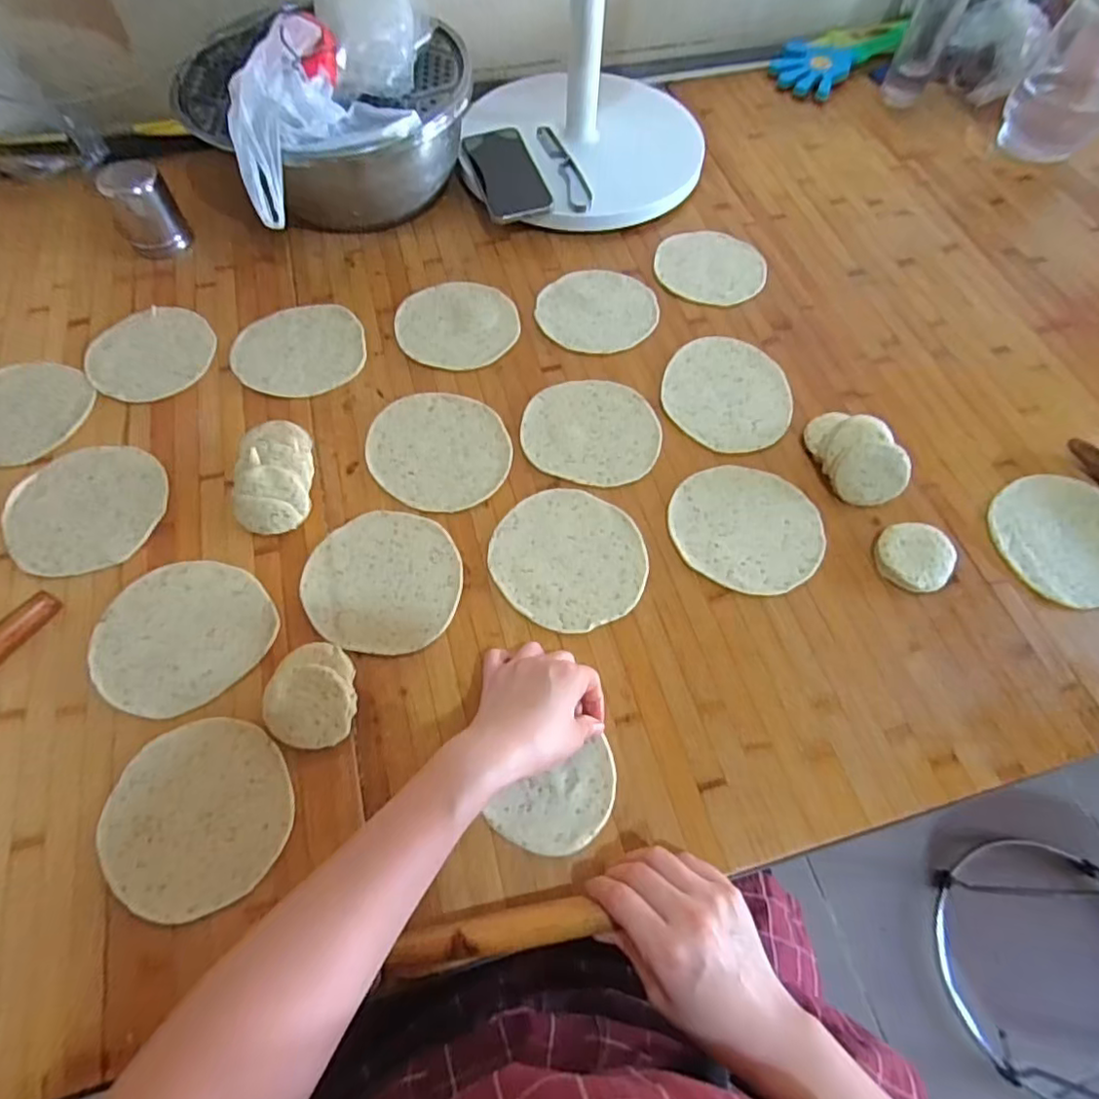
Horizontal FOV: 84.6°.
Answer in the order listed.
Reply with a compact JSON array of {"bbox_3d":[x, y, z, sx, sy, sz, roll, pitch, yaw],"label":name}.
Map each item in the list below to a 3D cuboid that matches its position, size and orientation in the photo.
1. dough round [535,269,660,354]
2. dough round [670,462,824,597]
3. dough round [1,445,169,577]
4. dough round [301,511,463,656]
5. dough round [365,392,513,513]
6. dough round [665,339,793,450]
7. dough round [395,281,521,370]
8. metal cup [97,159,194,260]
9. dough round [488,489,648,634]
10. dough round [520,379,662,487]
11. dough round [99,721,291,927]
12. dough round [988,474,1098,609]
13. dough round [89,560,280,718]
[{"bbox_3d":[0.053,-0.267,0.669,0.128,0.005,0.121,1,64,-1],"label":"dough round"},{"bbox_3d":[0.177,-0.021,0.545,0.134,0.005,0.120,23,65,9],"label":"dough round"},{"bbox_3d":[-0.420,-0.040,0.547,0.132,0.005,0.128,1,64,-1],"label":"dough round"},{"bbox_3d":[-0.144,0.025,0.521,0.133,0.004,0.126,1,64,-1],"label":"dough round"},{"bbox_3d":[-0.106,-0.099,0.584,0.143,0.004,0.125,39,69,16],"label":"dough round"},{"bbox_3d":[0.181,-0.160,0.616,0.126,0.004,0.144,8,64,2],"label":"dough round"},{"bbox_3d":[-0.101,-0.247,0.661,0.132,0.005,0.121,1,64,-1],"label":"dough round"},{"bbox_3d":[-0.466,-0.393,0.696,0.066,0.081,0.068,-30,68,-15],"label":"metal cup"},{"bbox_3d":[0.017,0.006,0.529,0.125,0.004,0.133,1,64,-1],"label":"dough round"},{"bbox_3d":[0.042,-0.118,0.594,0.132,0.004,0.121,1,64,-1],"label":"dough round"},{"bbox_3d":[-0.253,0.189,0.436,0.123,0.006,0.131,1,64,-1],"label":"dough round"},{"bbox_3d":[0.466,-0.010,0.541,0.126,0.012,0.126,1,64,-1],"label":"dough round"},{"bbox_3d":[-0.302,0.068,0.499,0.132,0.009,0.124,1,64,-1],"label":"dough round"}]

